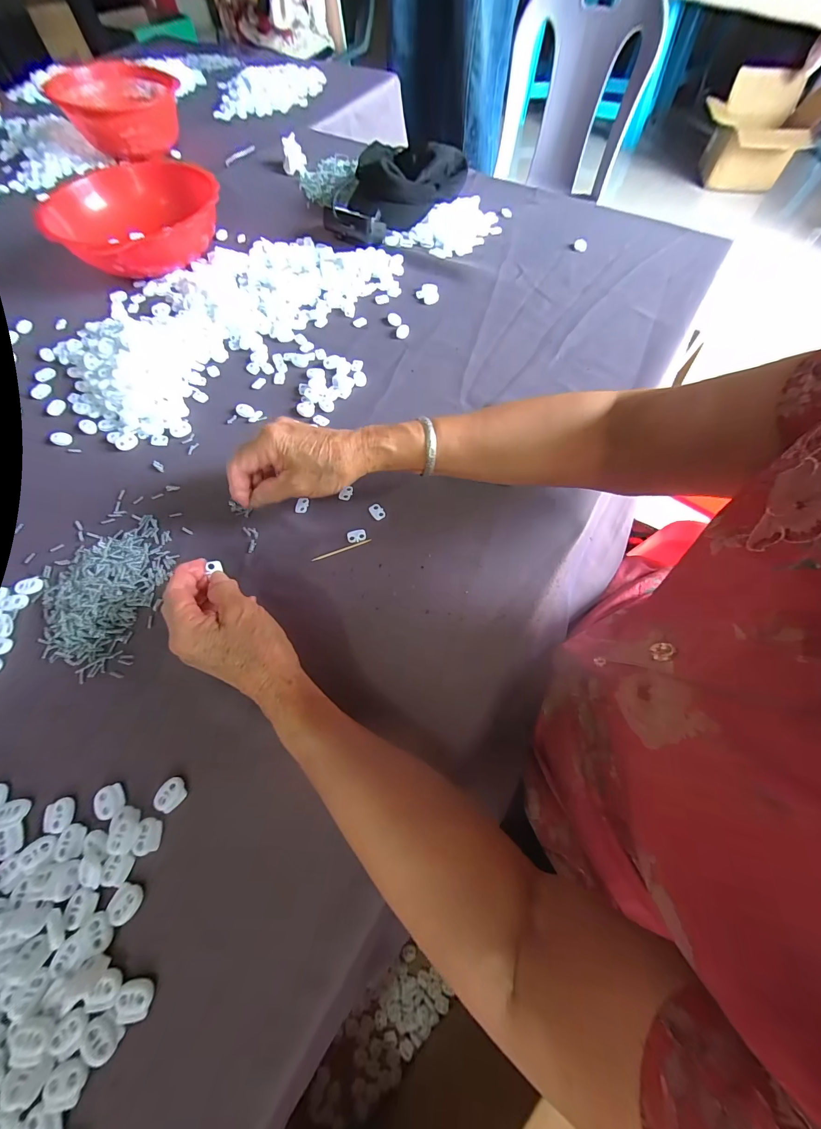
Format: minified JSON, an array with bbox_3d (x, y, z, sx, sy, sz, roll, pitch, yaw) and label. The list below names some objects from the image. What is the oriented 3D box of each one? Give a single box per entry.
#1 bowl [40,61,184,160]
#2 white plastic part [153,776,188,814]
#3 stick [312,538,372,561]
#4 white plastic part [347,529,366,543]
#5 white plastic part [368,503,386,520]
[{"bbox_3d":[-0.604,-0.953,0.760,0.208,0.088,0.243,-34,69,-14],"label":"bowl"},{"bbox_3d":[-0.182,0.175,0.275,0.020,0.004,0.022,36,71,16],"label":"white plastic part"},{"bbox_3d":[-0.070,-0.015,0.362,0.062,0.004,0.004,-19,66,-8],"label":"stick"},{"bbox_3d":[-0.055,-0.030,0.368,0.019,0.004,0.013,-14,66,-6],"label":"white plastic part"},{"bbox_3d":[-0.035,-0.056,0.379,0.013,0.004,0.019,-30,68,-12],"label":"white plastic part"}]

